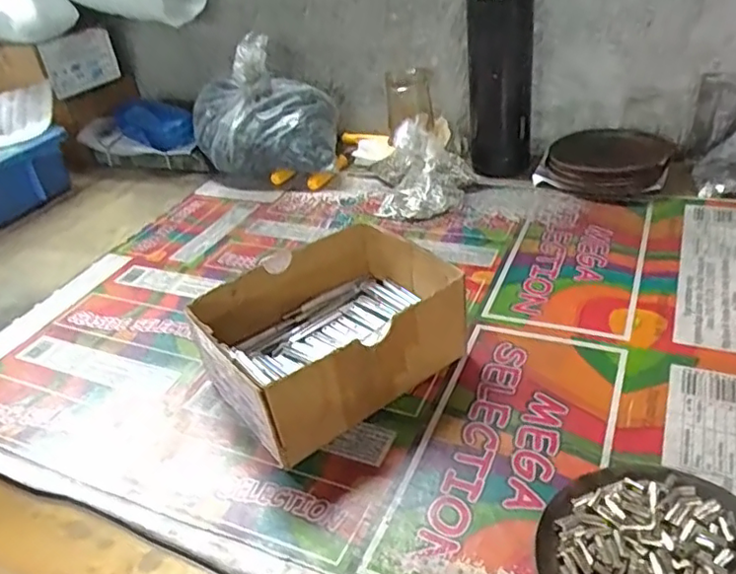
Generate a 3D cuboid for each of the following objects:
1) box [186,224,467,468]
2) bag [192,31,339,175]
[{"bbox_3d":[-0.026,0.030,0.429,0.160,0.069,0.125,-26,39,-23],"label":"box"},{"bbox_3d":[-0.117,-0.194,0.707,0.167,0.140,0.122,-15,36,-10],"label":"bag"}]

